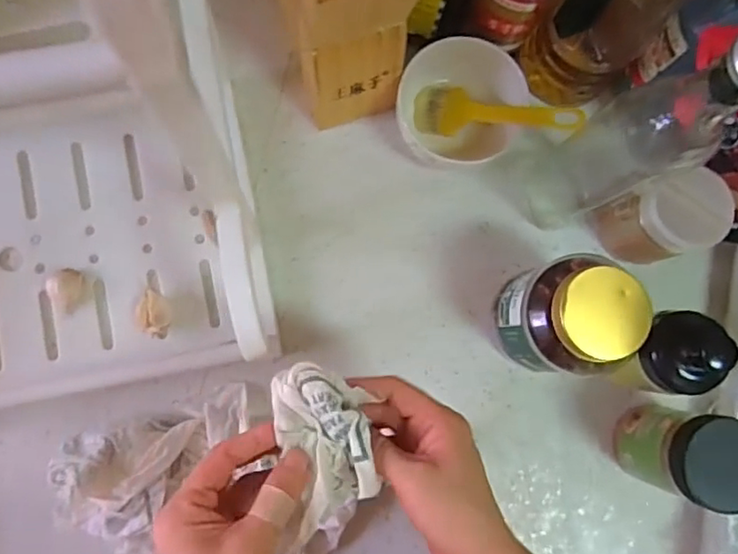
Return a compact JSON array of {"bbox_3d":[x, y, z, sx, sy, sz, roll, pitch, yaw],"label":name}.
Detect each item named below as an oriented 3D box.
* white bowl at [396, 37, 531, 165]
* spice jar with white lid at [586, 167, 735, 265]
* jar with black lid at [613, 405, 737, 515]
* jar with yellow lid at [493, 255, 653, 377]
[{"bbox_3d":[0.077,-0.145,0.494,0.103,0.048,0.091,22,84,-2],"label":"white bowl"},{"bbox_3d":[0.235,-0.045,0.470,0.060,0.089,0.058,0,85,-4],"label":"spice jar with white lid"},{"bbox_3d":[0.239,0.133,0.445,0.056,0.105,0.059,0,85,-4],"label":"jar with black lid"},{"bbox_3d":[0.144,0.029,0.442,0.079,0.124,0.087,-6,84,-5],"label":"jar with yellow lid"}]

